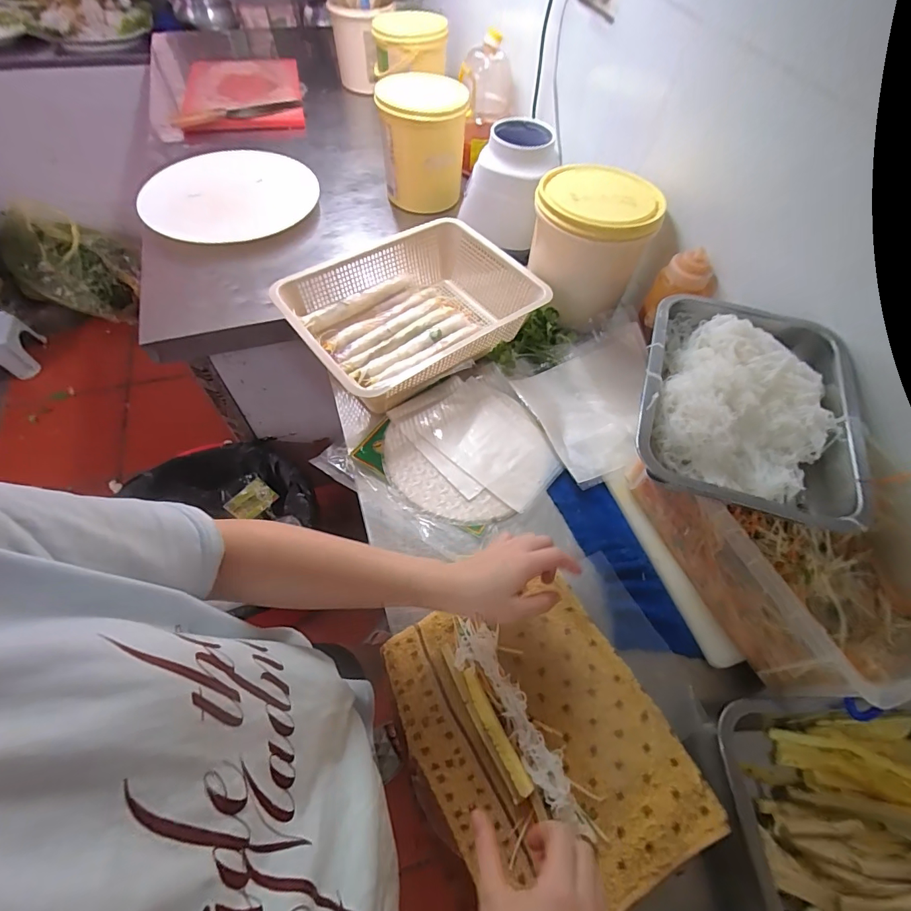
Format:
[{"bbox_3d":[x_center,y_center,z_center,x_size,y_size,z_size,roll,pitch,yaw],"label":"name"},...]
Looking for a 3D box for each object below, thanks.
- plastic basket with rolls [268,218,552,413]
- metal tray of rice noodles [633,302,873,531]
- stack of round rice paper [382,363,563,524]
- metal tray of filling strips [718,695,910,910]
[{"bbox_3d":[-0.061,-0.212,0.649,0.342,0.091,0.252,-34,66,-22],"label":"plastic basket with rolls"},{"bbox_3d":[0.289,-0.054,0.424,0.203,0.056,0.257,19,59,7],"label":"metal tray of rice noodles"},{"bbox_3d":[0.019,-0.011,0.582,0.216,0.017,0.210,-27,64,-19],"label":"stack of round rice paper"},{"bbox_3d":[0.369,0.323,0.370,0.243,0.056,0.192,4,58,-2],"label":"metal tray of filling strips"}]

